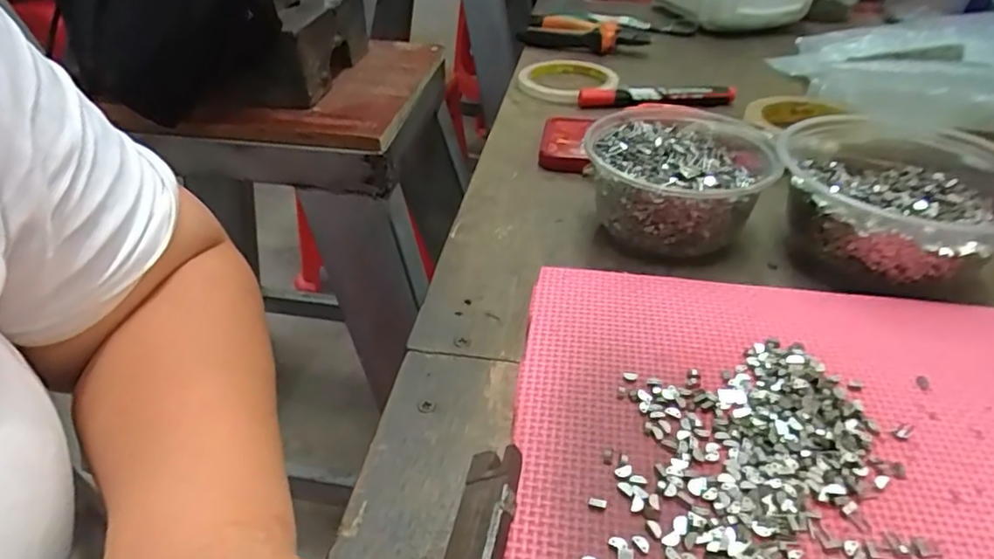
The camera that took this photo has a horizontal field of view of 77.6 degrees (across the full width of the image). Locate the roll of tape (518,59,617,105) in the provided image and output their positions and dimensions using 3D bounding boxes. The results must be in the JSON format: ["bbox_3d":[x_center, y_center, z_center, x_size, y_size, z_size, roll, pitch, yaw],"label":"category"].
[{"bbox_3d":[0.074,-0.201,0.628,0.093,0.024,0.092,1,38,-1],"label":"roll of tape"}]

